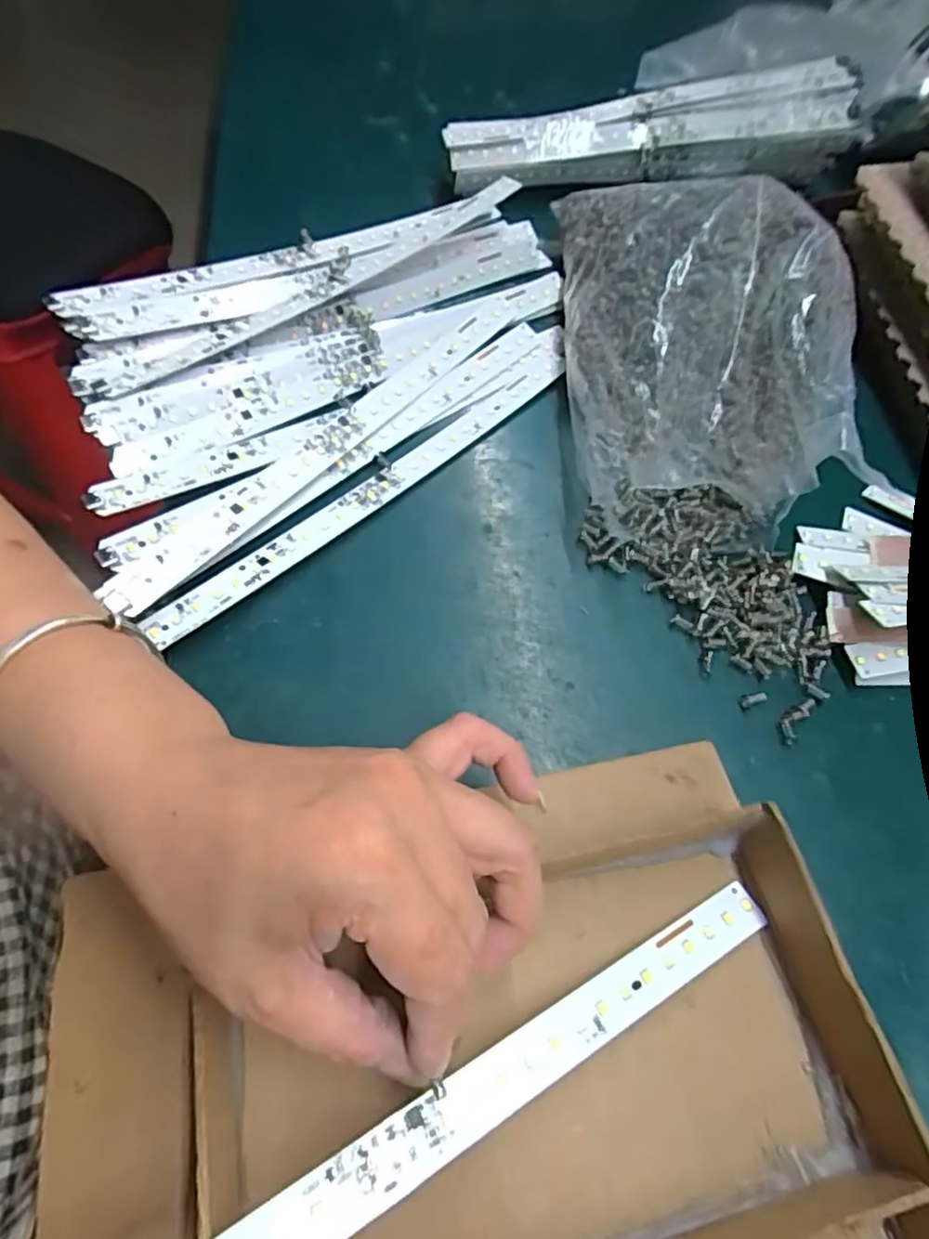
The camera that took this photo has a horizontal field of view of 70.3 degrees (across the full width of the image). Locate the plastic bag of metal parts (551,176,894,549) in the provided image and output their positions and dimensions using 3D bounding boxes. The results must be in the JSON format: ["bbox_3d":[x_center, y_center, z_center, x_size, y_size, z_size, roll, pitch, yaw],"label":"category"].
[{"bbox_3d":[0.122,-0.163,0.354,0.125,0.081,0.242,5,61,-2],"label":"plastic bag of metal parts"}]

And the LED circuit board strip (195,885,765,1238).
[{"bbox_3d":[-0.013,0.147,0.187,0.277,0.009,0.017,-17,63,-27],"label":"LED circuit board strip"}]

